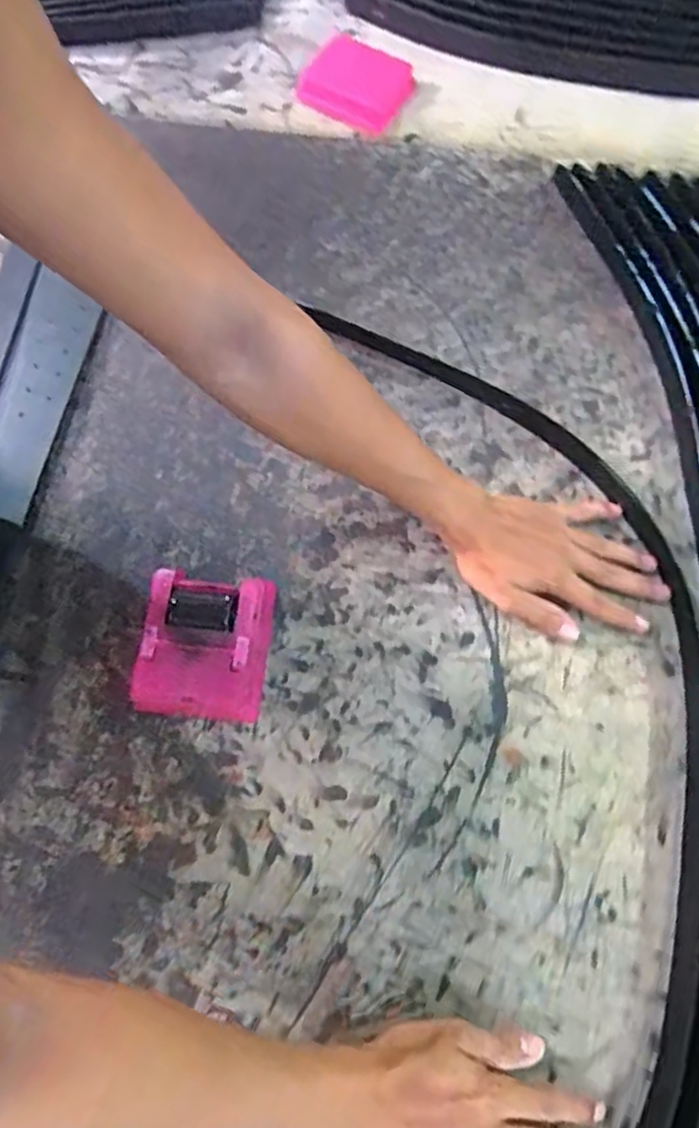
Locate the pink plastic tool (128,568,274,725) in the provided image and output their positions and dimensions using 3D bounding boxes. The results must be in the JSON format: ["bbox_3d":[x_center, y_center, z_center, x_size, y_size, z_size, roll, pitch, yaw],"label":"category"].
[{"bbox_3d":[-0.117,0.066,0.542,0.098,0.041,0.112,5,73,4],"label":"pink plastic tool"}]

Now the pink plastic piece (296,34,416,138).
[{"bbox_3d":[0.006,-0.516,0.723,0.111,0.016,0.089,37,96,15],"label":"pink plastic piece"}]

